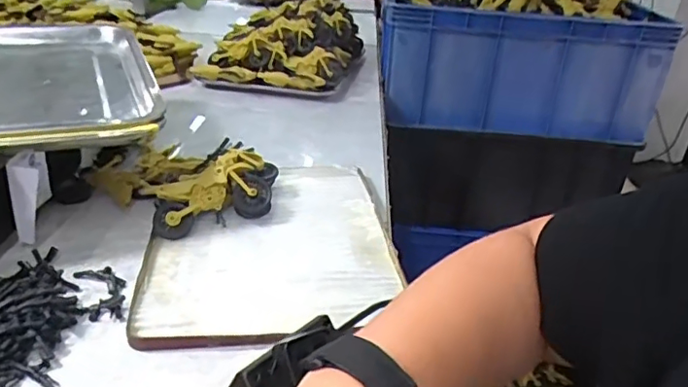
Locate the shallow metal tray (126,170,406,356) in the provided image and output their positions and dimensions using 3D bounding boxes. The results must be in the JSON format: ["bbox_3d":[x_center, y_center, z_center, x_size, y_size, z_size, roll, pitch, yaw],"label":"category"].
[{"bbox_3d":[-0.073,0.047,0.581,0.232,0.019,0.293,-1,28,-8],"label":"shallow metal tray"}]

